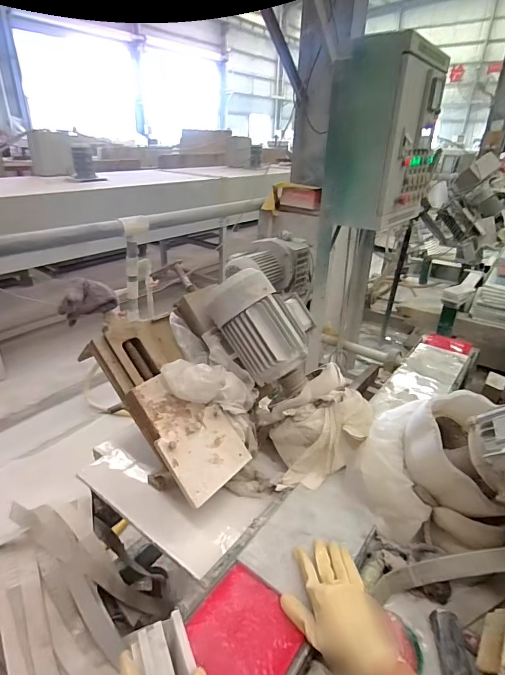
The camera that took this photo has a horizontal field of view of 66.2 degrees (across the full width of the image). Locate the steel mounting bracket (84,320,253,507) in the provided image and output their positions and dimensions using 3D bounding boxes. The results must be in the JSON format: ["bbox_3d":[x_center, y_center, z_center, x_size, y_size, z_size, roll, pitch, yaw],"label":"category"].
[{"bbox_3d":[-0.163,0.131,0.789,0.187,0.068,0.384,-25,74,-40],"label":"steel mounting bracket"}]

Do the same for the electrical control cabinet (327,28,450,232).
[{"bbox_3d":[0.404,-0.615,1.202,0.206,0.457,0.329,26,36,38],"label":"electrical control cabinet"}]

